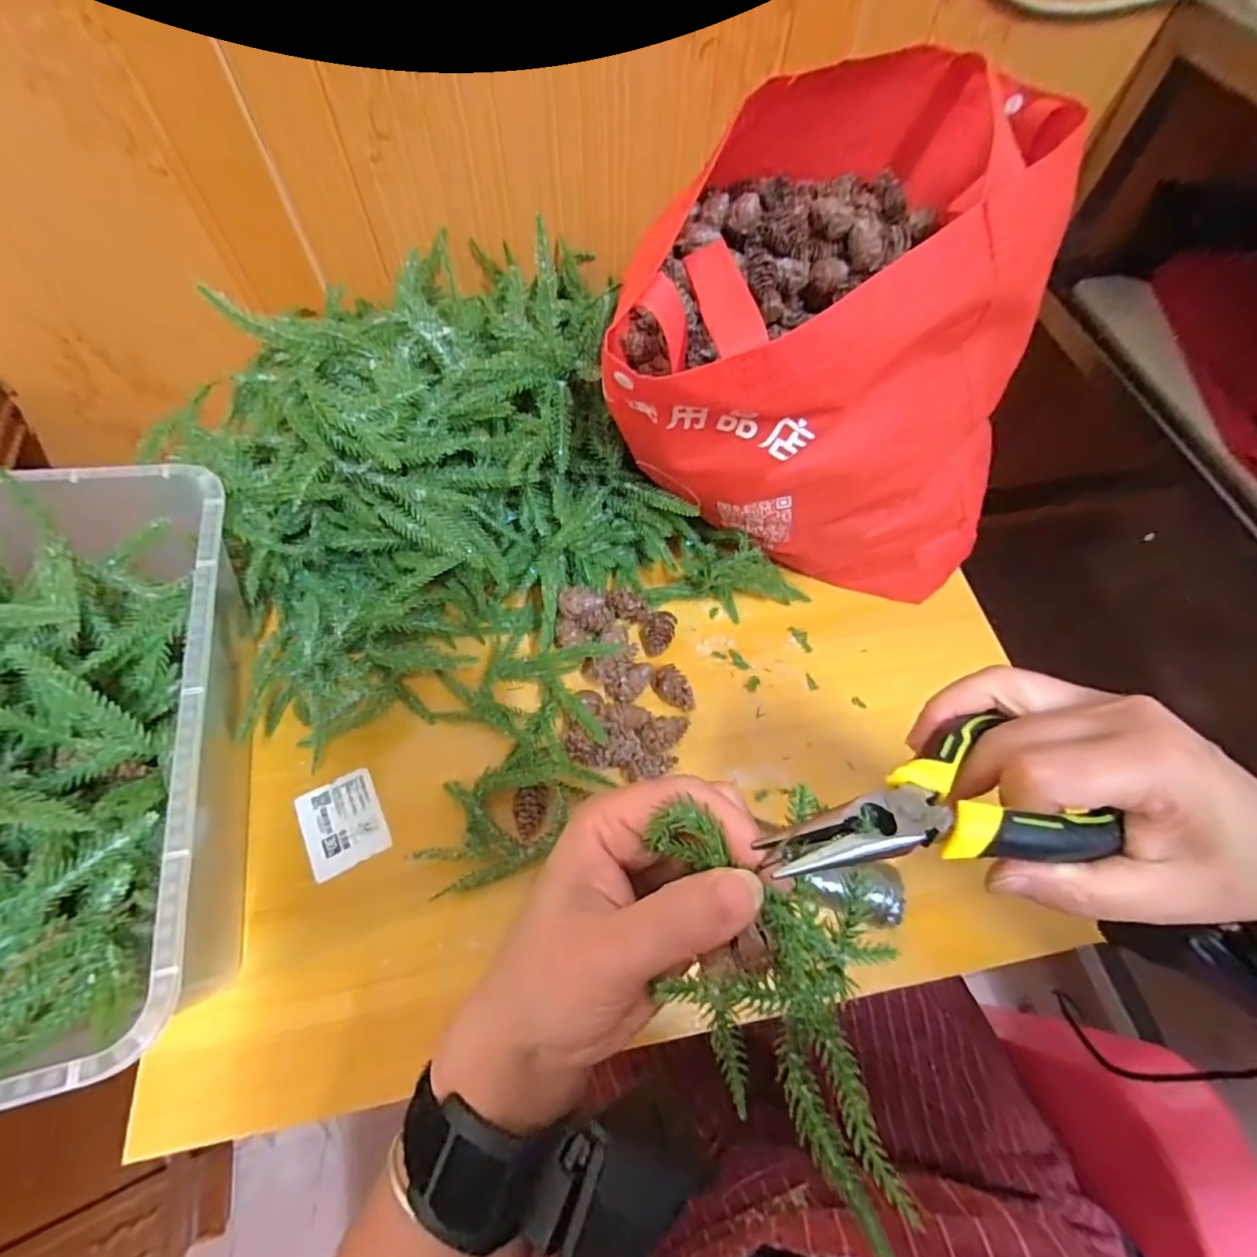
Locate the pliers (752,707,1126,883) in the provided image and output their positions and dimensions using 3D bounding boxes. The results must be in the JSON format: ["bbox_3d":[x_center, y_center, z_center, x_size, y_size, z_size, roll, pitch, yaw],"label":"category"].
[{"bbox_3d":[0.096,0.057,0.191,0.121,0.021,0.051,-3,61,-23],"label":"pliers"}]

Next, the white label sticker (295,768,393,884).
[{"bbox_3d":[-0.185,0.125,0.379,0.048,0.004,0.058,-26,66,-15],"label":"white label sticker"}]

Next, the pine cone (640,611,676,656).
[{"bbox_3d":[0.022,0.003,0.440,0.025,0.019,0.032,11,62,4],"label":"pine cone"}]

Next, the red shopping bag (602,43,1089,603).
[{"bbox_3d":[0.144,-0.219,0.443,0.277,0.232,0.337,4,62,1],"label":"red shopping bag"}]

